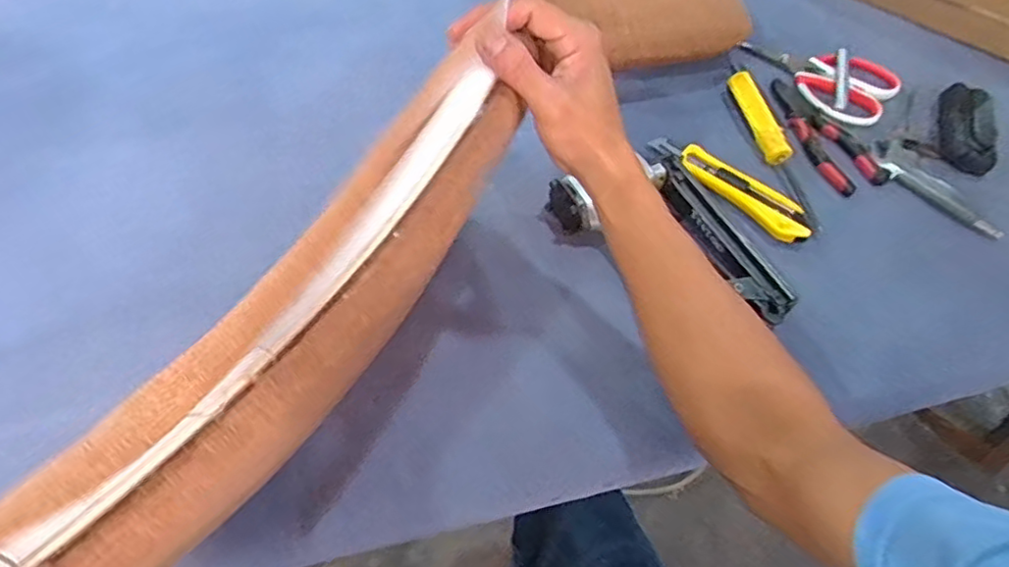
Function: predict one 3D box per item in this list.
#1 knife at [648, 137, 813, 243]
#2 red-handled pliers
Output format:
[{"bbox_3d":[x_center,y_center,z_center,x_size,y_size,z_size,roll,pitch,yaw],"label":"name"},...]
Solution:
[{"bbox_3d":[0.203,-0.091,0.578,0.161,0.015,0.037,38,63,20],"label":"knife"},{"bbox_3d":[0.310,-0.148,0.625,0.056,0.012,0.151,-15,59,-11],"label":"red-handled pliers"}]

